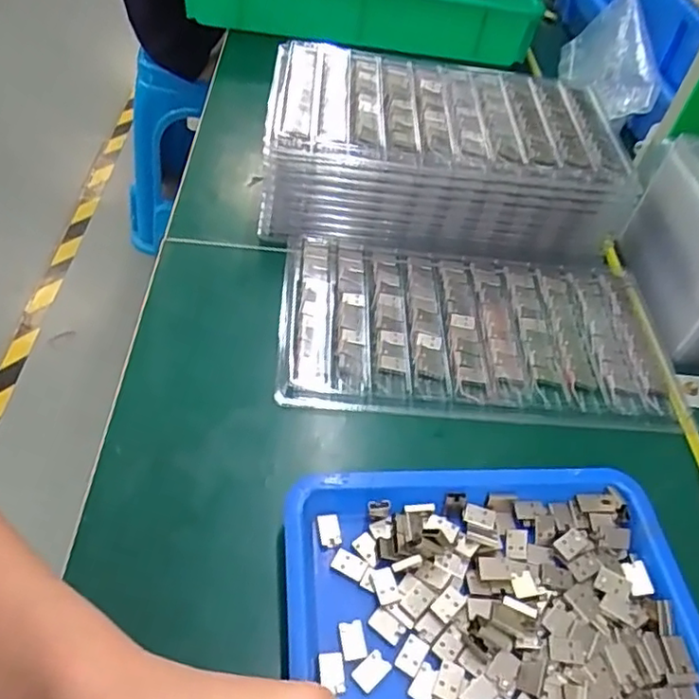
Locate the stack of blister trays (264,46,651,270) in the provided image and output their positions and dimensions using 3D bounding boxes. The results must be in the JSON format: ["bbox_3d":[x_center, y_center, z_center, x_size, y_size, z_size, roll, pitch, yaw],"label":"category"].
[{"bbox_3d":[0.082,-0.172,0.552,0.294,0.094,0.176,5,48,1],"label":"stack of blister trays"}]

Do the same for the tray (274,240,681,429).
[{"bbox_3d":[0.089,-0.018,0.480,0.276,0.025,0.160,2,48,-1],"label":"tray"}]

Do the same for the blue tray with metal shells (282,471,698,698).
[{"bbox_3d":[0.077,0.142,0.321,0.211,0.024,0.168,-2,48,-5],"label":"blue tray with metal shells"}]

